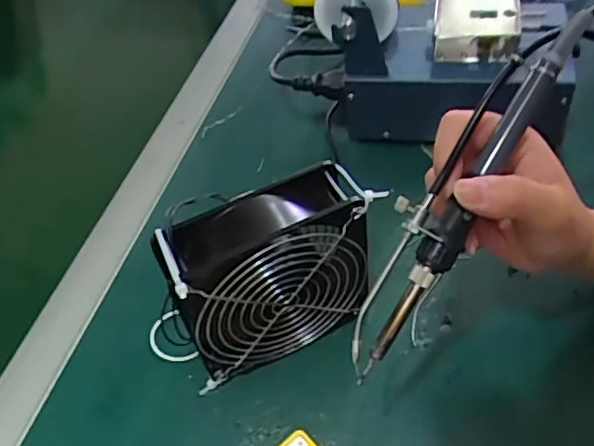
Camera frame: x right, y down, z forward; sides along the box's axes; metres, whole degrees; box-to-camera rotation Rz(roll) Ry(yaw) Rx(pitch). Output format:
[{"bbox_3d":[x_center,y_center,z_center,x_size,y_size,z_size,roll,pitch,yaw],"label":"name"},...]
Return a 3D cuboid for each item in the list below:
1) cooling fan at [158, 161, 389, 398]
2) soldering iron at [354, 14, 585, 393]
[{"bbox_3d":[-0.013,0.036,0.374,0.131,0.125,0.044,-27,51,-10],"label":"cooling fan"},{"bbox_3d":[0.080,-0.016,0.295,0.031,0.019,0.209,33,94,27],"label":"soldering iron"}]

